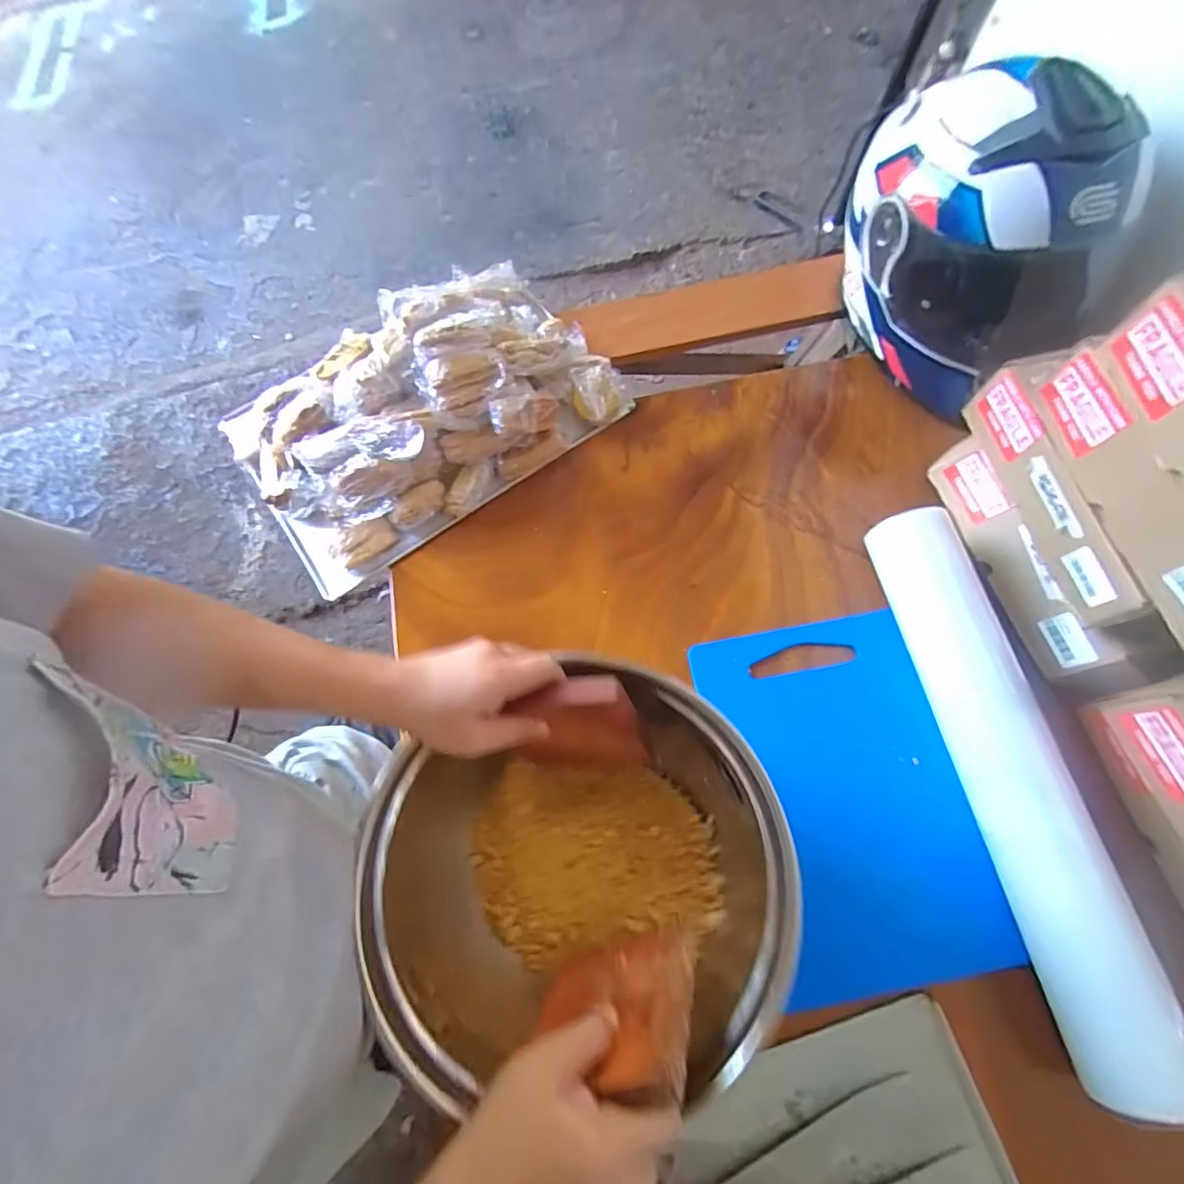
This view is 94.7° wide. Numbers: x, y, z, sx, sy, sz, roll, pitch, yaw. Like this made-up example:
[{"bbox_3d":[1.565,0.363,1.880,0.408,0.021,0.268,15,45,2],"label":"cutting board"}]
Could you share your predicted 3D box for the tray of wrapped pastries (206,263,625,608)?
[{"bbox_3d":[-0.205,-0.238,0.647,0.426,0.136,0.271,-35,73,-10],"label":"tray of wrapped pastries"}]

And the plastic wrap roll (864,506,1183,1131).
[{"bbox_3d":[0.393,0.158,0.513,0.094,0.086,0.495,-10,70,-2],"label":"plastic wrap roll"}]

